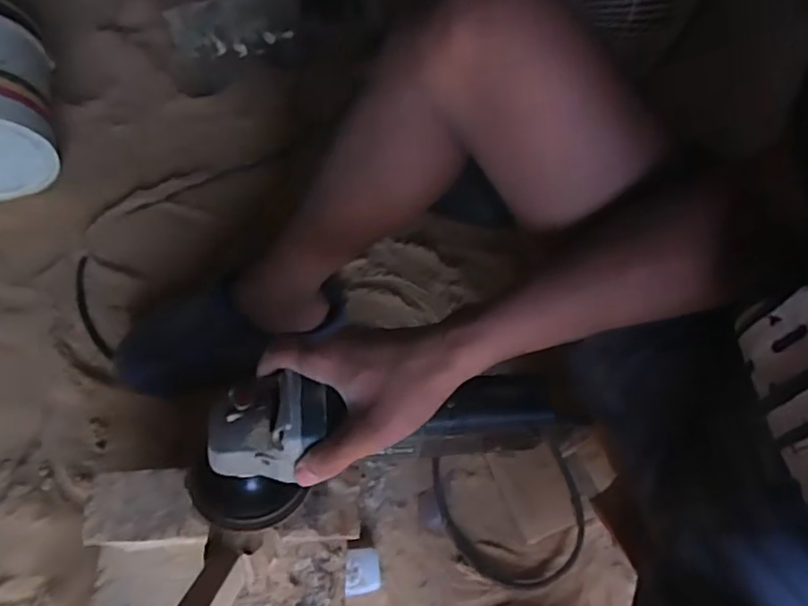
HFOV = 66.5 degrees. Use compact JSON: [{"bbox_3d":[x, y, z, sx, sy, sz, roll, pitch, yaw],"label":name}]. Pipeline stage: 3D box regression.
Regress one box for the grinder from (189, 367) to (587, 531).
[{"bbox_3d":[-0.016,0.092,0.454,0.282,0.092,0.083,-10,63,-5],"label":"grinder"}]

